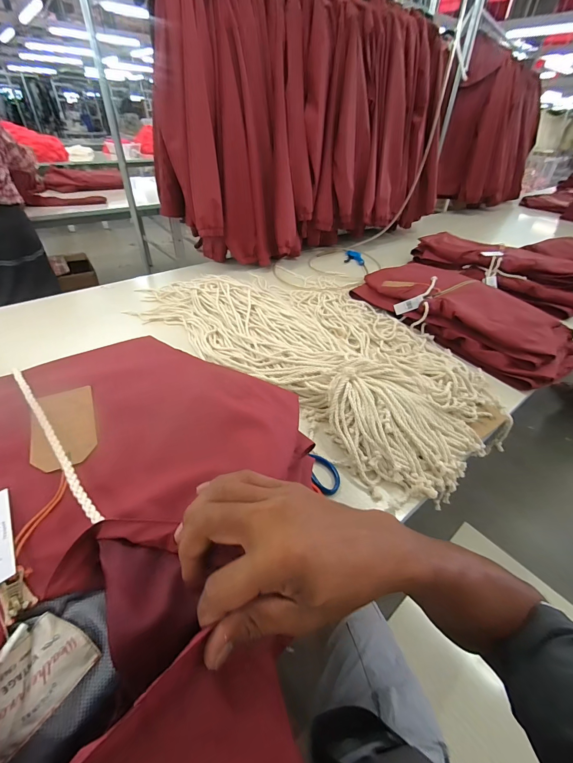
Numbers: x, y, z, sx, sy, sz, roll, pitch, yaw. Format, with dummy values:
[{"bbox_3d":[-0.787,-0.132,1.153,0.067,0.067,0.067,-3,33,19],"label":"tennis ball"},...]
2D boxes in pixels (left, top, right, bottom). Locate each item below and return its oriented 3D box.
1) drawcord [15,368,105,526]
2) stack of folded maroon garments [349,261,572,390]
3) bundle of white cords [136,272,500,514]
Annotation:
[{"bbox_3d":[-0.240,0.053,0.326,0.010,0.015,0.263,-31,50,-34],"label":"drawcord"},{"bbox_3d":[0.534,-0.231,0.980,0.353,0.076,0.627,-22,46,-27],"label":"stack of folded maroon garments"},{"bbox_3d":[0.047,-0.147,0.880,0.996,0.087,0.539,31,47,29],"label":"bundle of white cords"}]

